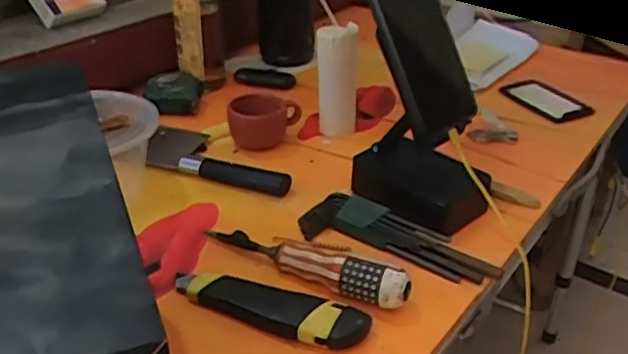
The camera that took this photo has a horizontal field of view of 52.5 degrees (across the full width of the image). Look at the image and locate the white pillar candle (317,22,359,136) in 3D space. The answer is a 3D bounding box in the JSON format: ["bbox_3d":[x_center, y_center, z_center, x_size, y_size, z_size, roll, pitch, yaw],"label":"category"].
[{"bbox_3d":[0.027,-0.110,0.736,0.048,0.133,0.036,-1,31,-3],"label":"white pillar candle"}]

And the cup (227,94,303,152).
[{"bbox_3d":[-0.054,-0.058,0.716,0.083,0.055,0.051,-3,31,-7],"label":"cup"}]

